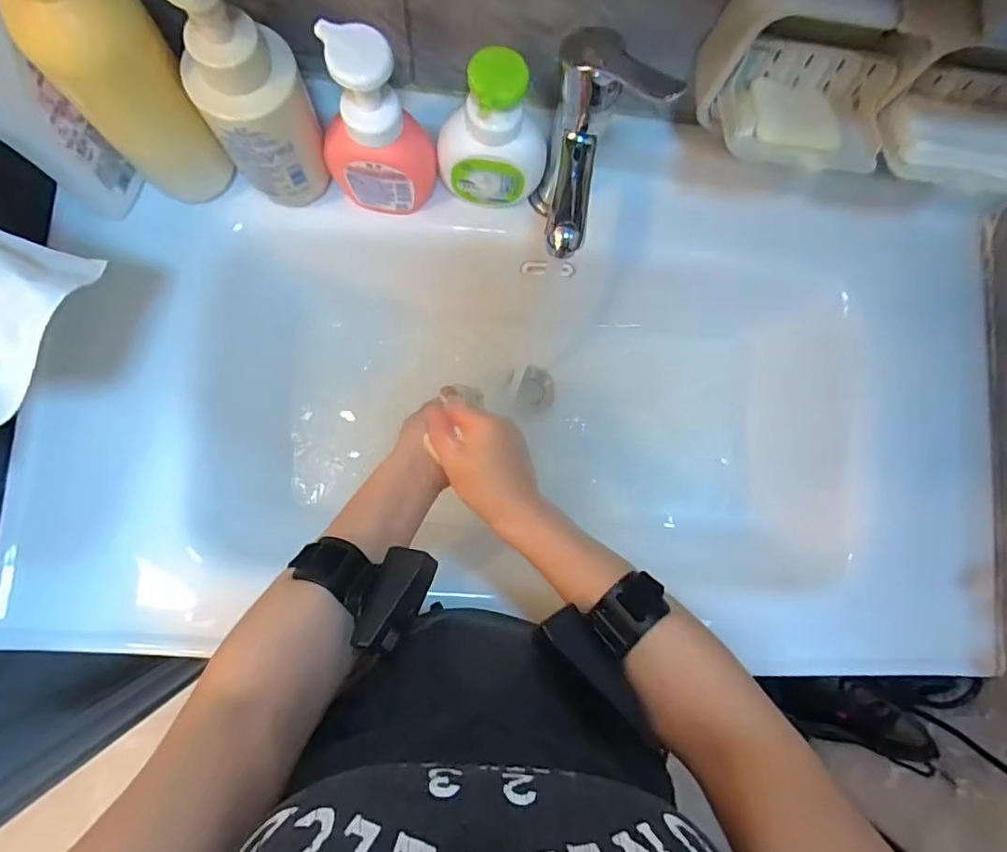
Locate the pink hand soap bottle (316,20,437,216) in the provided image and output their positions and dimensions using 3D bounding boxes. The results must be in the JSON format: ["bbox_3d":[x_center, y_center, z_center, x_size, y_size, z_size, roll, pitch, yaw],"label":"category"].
[{"bbox_3d":[-0.098,-0.229,0.414,0.082,0.148,0.051,-1,84,-5],"label":"pink hand soap bottle"}]

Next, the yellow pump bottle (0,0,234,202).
[{"bbox_3d":[-0.256,-0.234,0.350,0.071,0.215,0.069,1,84,-5],"label":"yellow pump bottle"}]

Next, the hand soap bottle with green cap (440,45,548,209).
[{"bbox_3d":[-0.007,-0.236,0.432,0.088,0.117,0.052,5,84,-5],"label":"hand soap bottle with green cap"}]

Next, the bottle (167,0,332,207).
[{"bbox_3d":[-0.180,-0.236,0.386,0.071,0.182,0.058,-31,88,-8],"label":"bottle"}]

